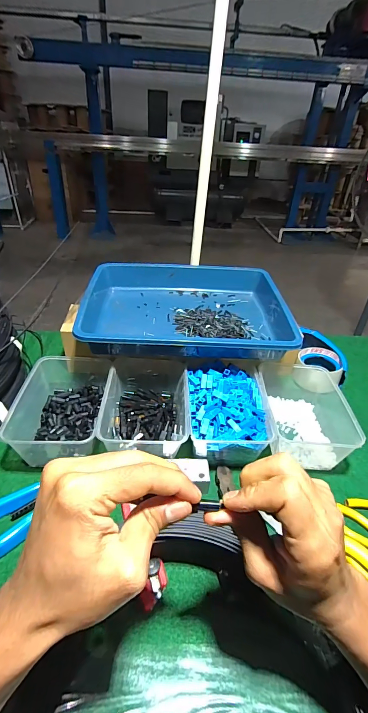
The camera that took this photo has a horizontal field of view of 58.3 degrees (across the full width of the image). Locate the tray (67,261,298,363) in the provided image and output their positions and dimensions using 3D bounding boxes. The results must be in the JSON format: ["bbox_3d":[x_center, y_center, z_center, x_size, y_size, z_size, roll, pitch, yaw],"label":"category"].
[{"bbox_3d":[0.004,-0.088,0.615,0.341,0.076,0.257,0,35,-2],"label":"tray"}]

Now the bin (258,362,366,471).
[{"bbox_3d":[0.182,0.077,0.534,0.120,0.070,0.200,2,35,0],"label":"bin"}]

